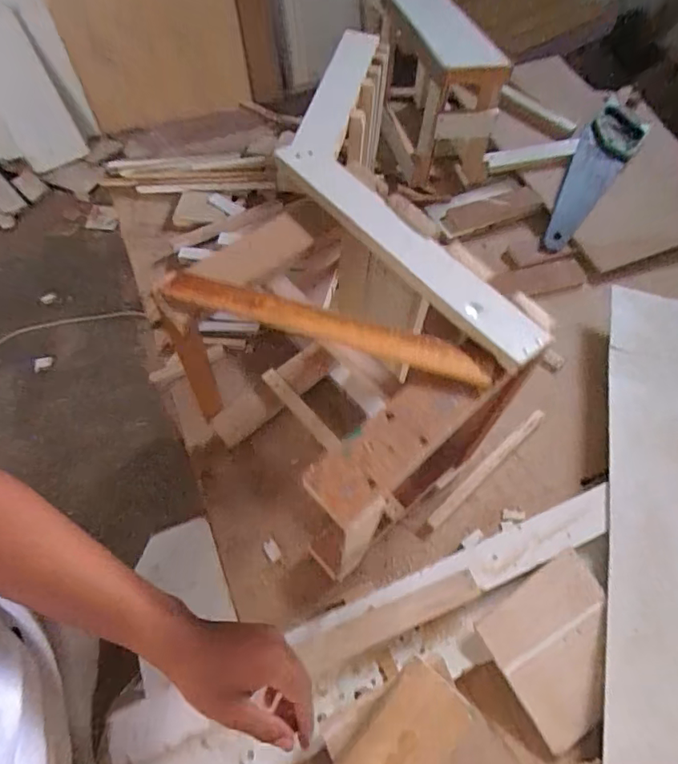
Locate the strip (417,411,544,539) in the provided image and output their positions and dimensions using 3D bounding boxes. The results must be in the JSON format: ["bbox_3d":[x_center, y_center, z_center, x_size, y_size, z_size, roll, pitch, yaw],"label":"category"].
[{"bbox_3d":[0.209,0.127,0.718,0.270,0.010,0.017,-39,65,-19],"label":"strip"}]

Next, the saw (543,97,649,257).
[{"bbox_3d":[0.490,-0.417,0.988,0.104,0.019,0.386,40,74,-1],"label":"saw"}]

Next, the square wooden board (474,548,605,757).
[{"bbox_3d":[0.264,0.307,0.582,0.161,0.015,0.148,-28,61,-14],"label":"square wooden board"}]

